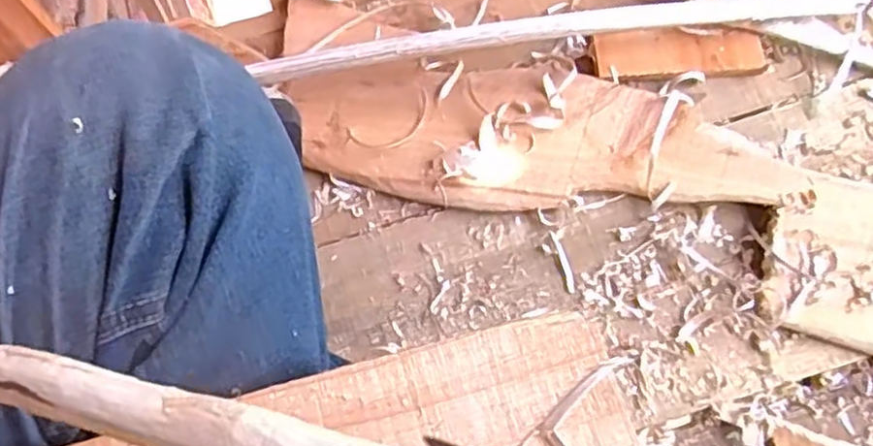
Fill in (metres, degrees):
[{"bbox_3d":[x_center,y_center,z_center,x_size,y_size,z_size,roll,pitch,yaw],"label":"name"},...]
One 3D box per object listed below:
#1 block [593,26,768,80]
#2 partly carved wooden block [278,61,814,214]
[{"bbox_3d":[0.170,-0.119,0.507,0.120,0.025,0.034,-3,73,0],"label":"block"},{"bbox_3d":[0.067,-0.058,0.491,0.323,0.026,0.098,5,73,3],"label":"partly carved wooden block"}]

